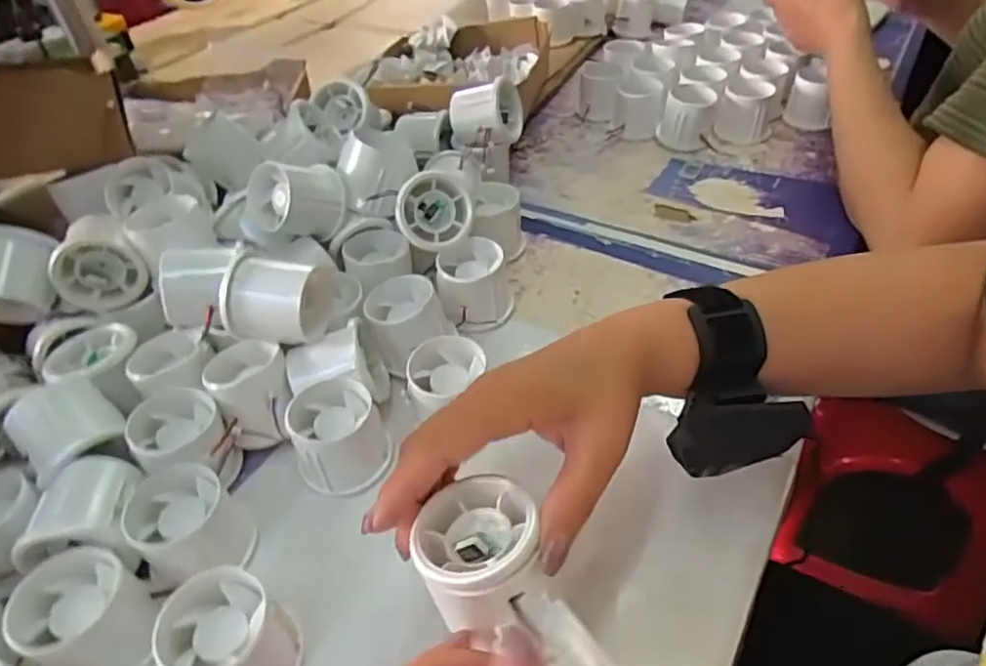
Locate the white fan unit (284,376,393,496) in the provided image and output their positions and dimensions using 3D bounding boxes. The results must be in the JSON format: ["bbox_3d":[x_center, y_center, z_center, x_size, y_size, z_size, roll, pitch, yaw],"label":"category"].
[{"bbox_3d":[-0.096,0.062,0.388,0.055,0.045,0.050,-3,43,2],"label":"white fan unit"}]

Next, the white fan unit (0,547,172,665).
[{"bbox_3d":[-0.199,0.141,0.312,0.056,0.043,0.052,18,48,23],"label":"white fan unit"}]

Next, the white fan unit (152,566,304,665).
[{"bbox_3d":[-0.124,0.149,0.300,0.053,0.048,0.053,-3,43,2],"label":"white fan unit"}]

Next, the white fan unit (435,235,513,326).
[{"bbox_3d":[-0.012,-0.036,0.481,0.055,0.052,0.060,-7,43,-2],"label":"white fan unit"}]

